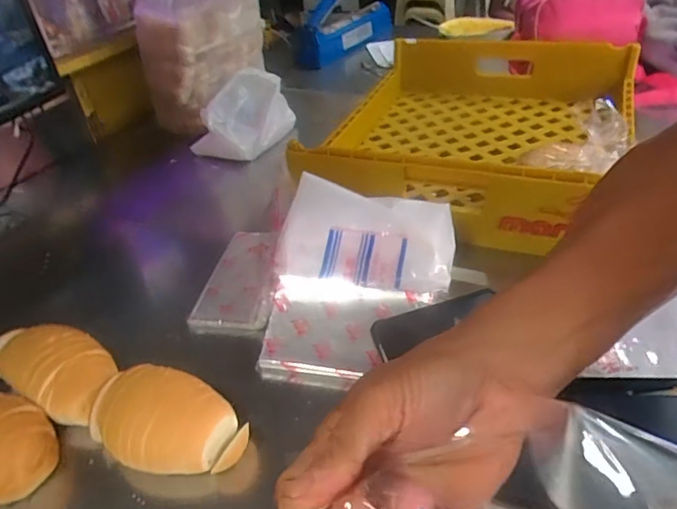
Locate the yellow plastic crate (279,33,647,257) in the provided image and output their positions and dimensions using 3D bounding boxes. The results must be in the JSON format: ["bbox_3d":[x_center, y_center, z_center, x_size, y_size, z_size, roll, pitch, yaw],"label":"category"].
[{"bbox_3d":[0.240,-0.244,0.905,0.466,0.153,0.571,11,40,22],"label":"yellow plastic crate"}]

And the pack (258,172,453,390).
[{"bbox_3d":[0.025,0.029,0.607,0.196,0.036,0.241,6,69,13],"label":"pack"}]

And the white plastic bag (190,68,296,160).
[{"bbox_3d":[-0.193,-0.289,1.056,0.136,0.114,0.186,13,41,24],"label":"white plastic bag"}]

